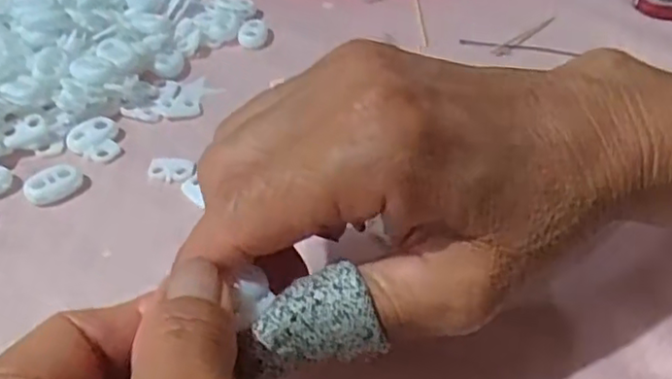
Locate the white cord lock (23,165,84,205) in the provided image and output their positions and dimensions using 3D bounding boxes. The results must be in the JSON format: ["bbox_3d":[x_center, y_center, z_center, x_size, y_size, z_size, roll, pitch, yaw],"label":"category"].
[{"bbox_3d":[-0.113,-0.002,0.267,0.022,0.007,0.013,-26,51,-26],"label":"white cord lock"}]

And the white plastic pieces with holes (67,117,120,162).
[{"bbox_3d":[-0.104,-0.021,0.286,0.021,0.006,0.022,-11,46,-14],"label":"white plastic pieces with holes"}]

